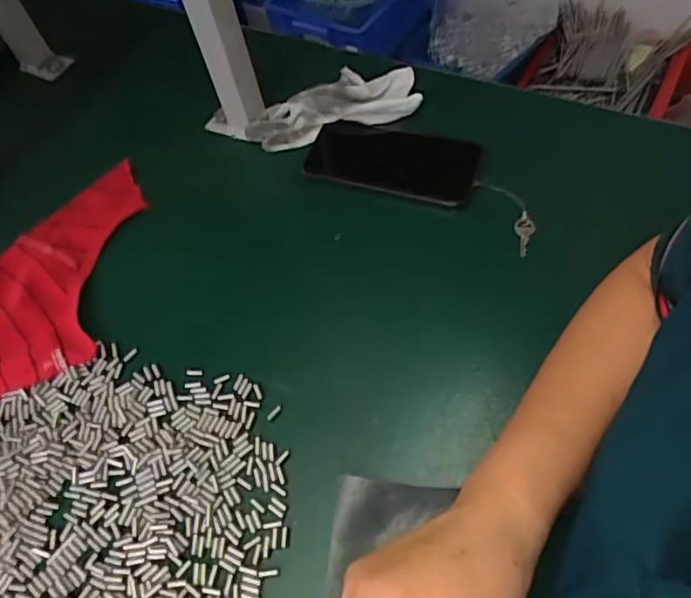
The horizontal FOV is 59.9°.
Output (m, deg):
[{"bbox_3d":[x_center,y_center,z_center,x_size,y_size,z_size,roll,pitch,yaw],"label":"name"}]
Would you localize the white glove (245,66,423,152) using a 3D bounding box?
[{"bbox_3d":[-0.014,-0.194,0.604,0.173,0.029,0.061,-10,58,2],"label":"white glove"}]

